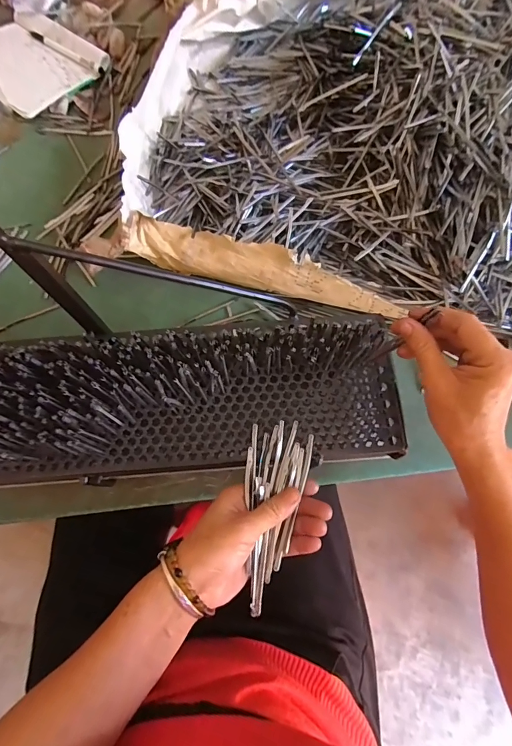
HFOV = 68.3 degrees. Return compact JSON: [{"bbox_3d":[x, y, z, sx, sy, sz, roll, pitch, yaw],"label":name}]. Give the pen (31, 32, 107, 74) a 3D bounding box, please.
[{"bbox_3d":[-0.304,-0.517,0.606,0.151,0.011,0.015,35,78,9],"label":"pen"}]

